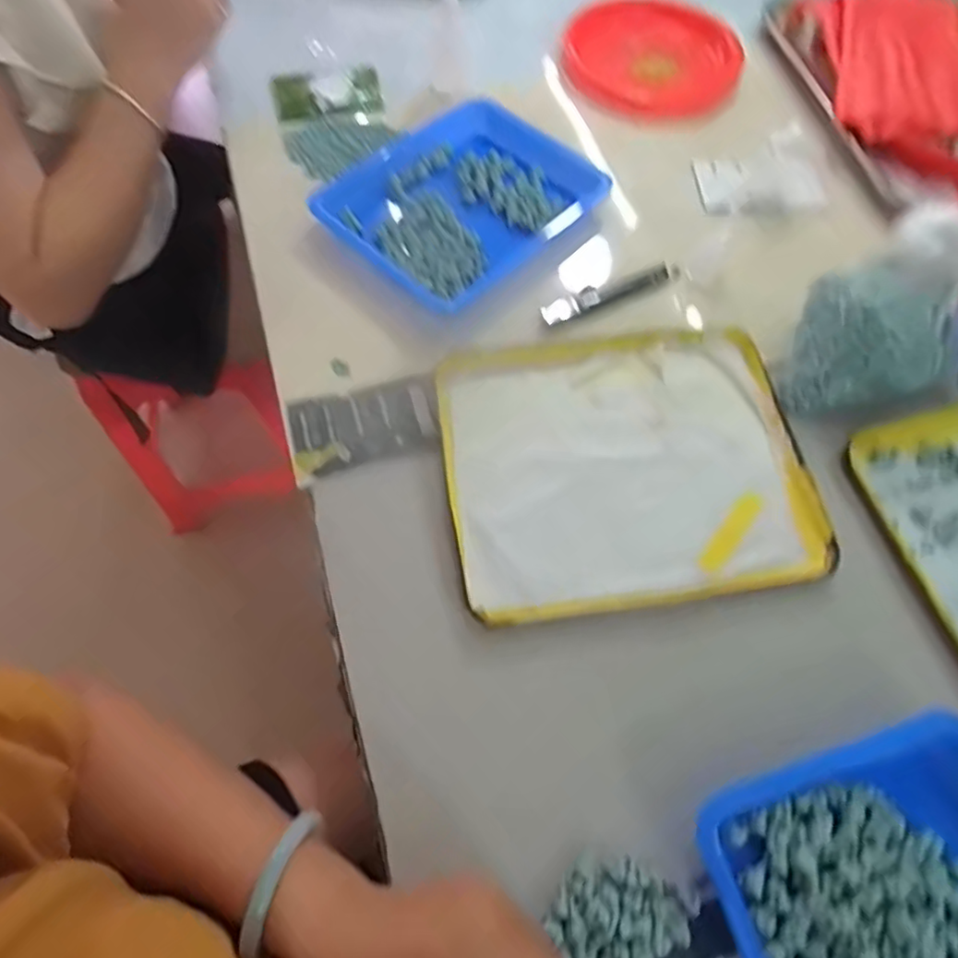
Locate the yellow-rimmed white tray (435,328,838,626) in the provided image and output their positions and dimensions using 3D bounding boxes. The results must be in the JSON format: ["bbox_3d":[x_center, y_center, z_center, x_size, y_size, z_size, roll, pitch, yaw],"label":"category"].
[{"bbox_3d":[0.102,-0.014,0.422,0.243,0.015,0.203,-8,65,-6],"label":"yellow-rimmed white tray"}]

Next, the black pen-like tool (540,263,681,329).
[{"bbox_3d":[0.109,-0.154,0.492,0.133,0.007,0.024,-28,69,-14],"label":"black pen-like tool"}]

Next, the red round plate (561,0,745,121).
[{"bbox_3d":[0.182,-0.441,0.627,0.182,0.023,0.164,6,65,1],"label":"red round plate"}]

